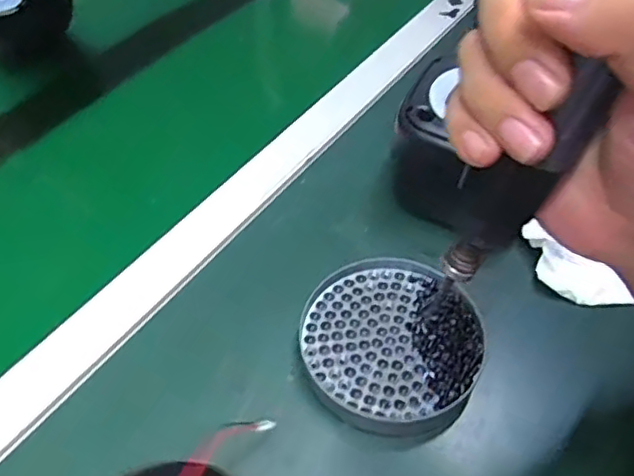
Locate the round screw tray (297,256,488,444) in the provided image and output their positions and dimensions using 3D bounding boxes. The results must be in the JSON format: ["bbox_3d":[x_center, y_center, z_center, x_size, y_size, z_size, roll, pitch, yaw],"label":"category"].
[{"bbox_3d":[0.048,0.069,0.403,0.113,0.031,0.111,6,51,6],"label":"round screw tray"}]

